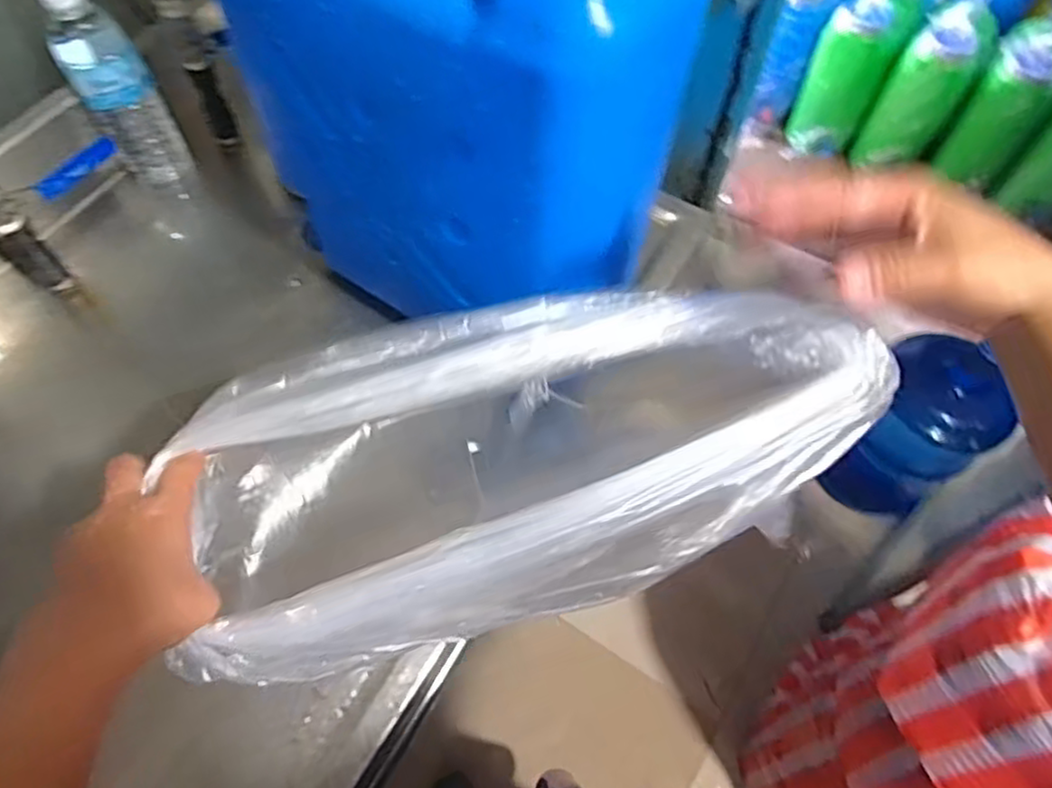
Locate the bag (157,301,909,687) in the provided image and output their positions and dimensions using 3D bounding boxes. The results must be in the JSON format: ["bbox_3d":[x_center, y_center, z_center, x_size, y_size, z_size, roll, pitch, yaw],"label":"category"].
[{"bbox_3d":[-0.010,0.051,0.431,0.384,0.179,0.177,-14,62,-9],"label":"bag"}]

